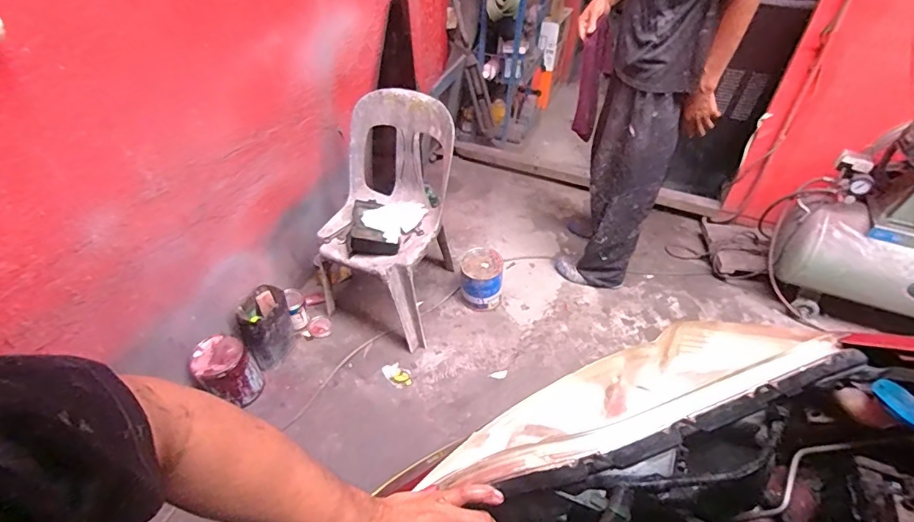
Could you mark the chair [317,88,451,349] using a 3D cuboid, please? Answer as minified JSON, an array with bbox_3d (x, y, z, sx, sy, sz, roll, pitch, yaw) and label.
[{"bbox_3d":[-0.241,-0.125,1.657,0.426,0.755,0.450,14,44,14],"label":"chair"}]

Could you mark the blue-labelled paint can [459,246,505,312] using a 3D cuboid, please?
[{"bbox_3d":[0.096,0.081,1.818,0.158,0.222,0.142,3,42,2],"label":"blue-labelled paint can"}]

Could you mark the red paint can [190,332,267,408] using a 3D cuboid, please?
[{"bbox_3d":[-0.730,0.359,1.491,0.138,0.201,0.148,0,42,0],"label":"red paint can"}]

